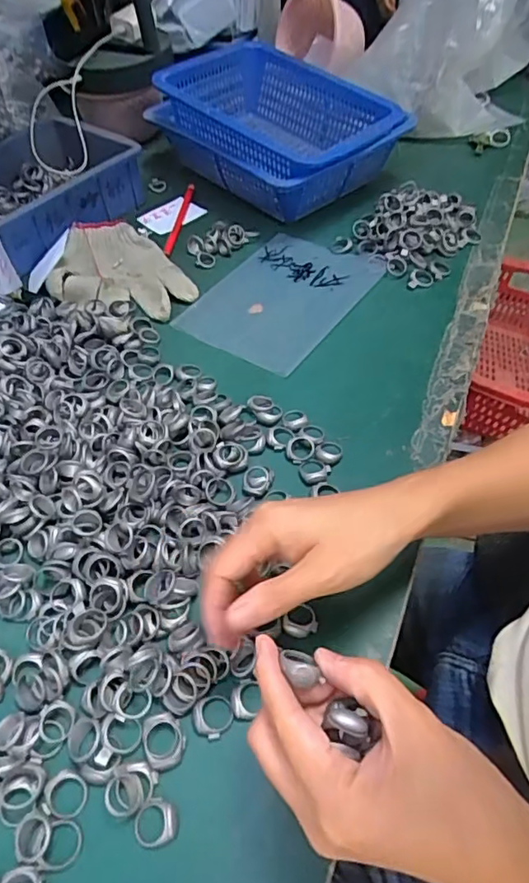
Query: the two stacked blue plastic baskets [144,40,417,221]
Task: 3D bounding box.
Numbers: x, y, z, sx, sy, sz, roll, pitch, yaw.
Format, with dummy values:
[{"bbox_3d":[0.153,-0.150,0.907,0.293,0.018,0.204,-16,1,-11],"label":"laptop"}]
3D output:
[{"bbox_3d":[0.020,-0.403,0.693,0.212,0.096,0.285,-32,57,-21],"label":"two stacked blue plastic baskets"}]

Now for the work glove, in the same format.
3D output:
[{"bbox_3d":[-0.171,-0.193,0.611,0.132,0.026,0.201,-25,55,-16],"label":"work glove"}]

